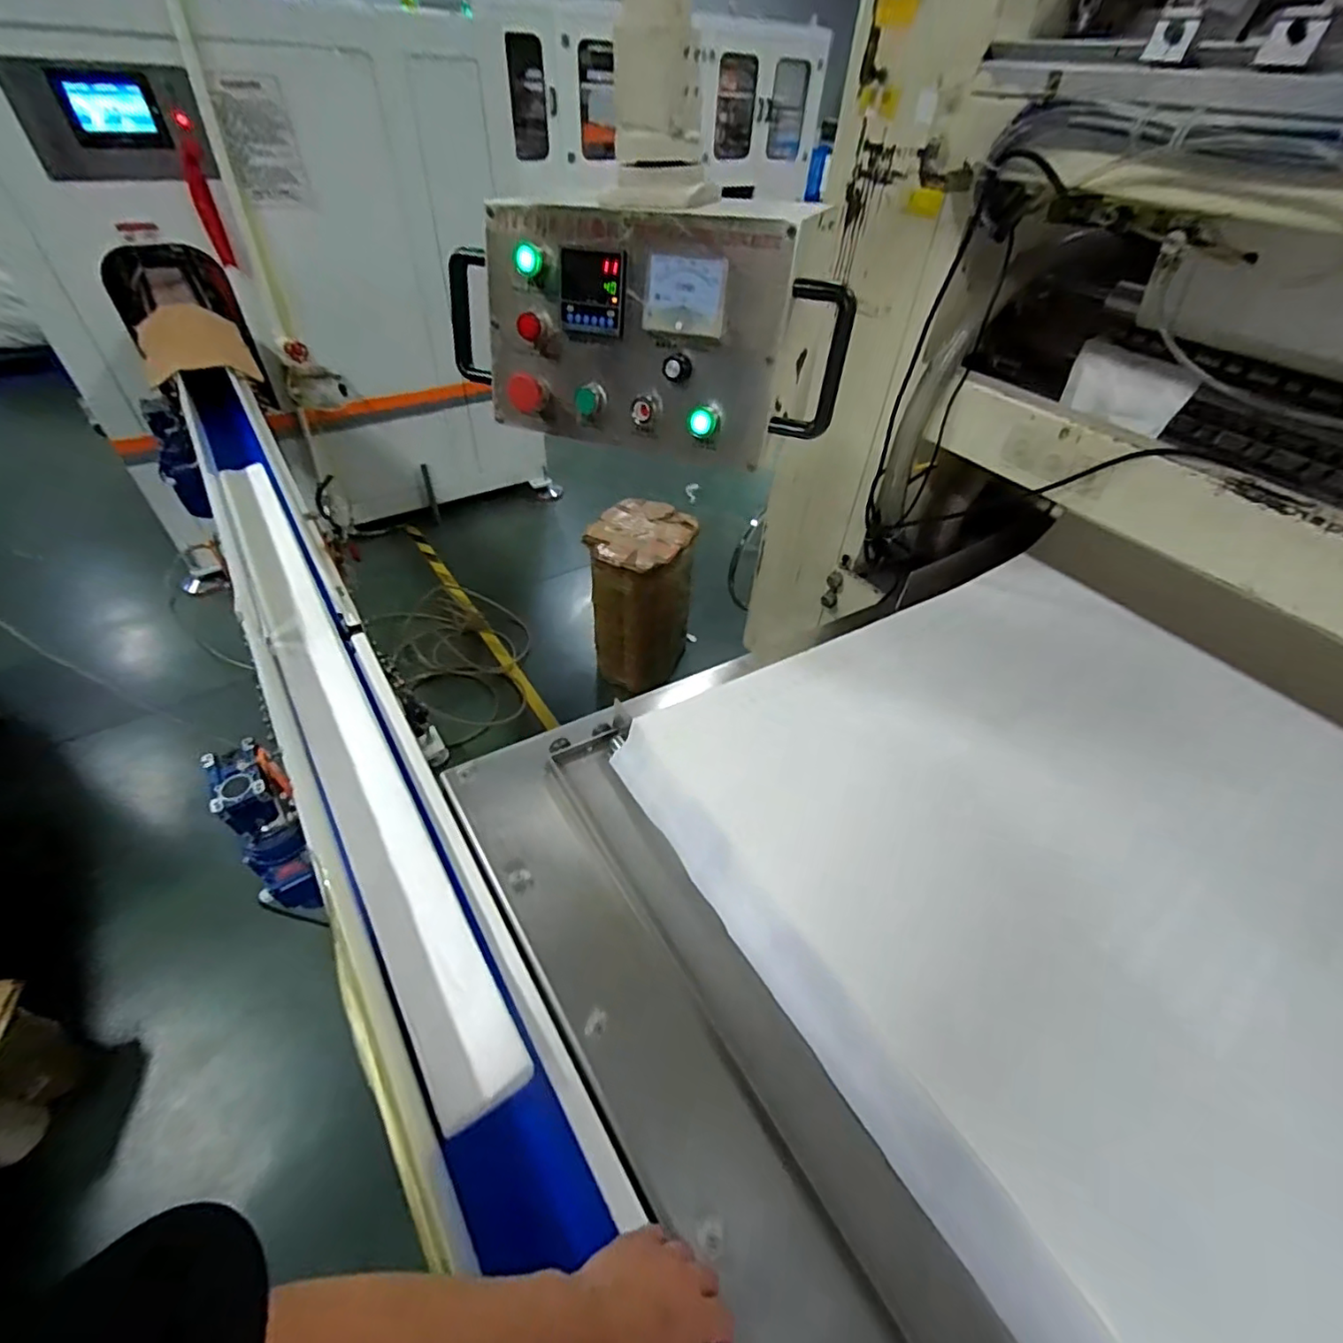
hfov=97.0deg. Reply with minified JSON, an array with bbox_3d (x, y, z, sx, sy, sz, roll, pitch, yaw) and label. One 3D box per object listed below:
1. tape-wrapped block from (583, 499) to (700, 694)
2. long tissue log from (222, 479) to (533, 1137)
[{"bbox_3d":[-0.101,-0.229,1.972,0.314,0.547,0.364,10,45,5],"label":"tape-wrapped block"},{"bbox_3d":[-0.534,0.007,0.918,0.110,0.097,1.338,-24,51,-26],"label":"long tissue log"}]

